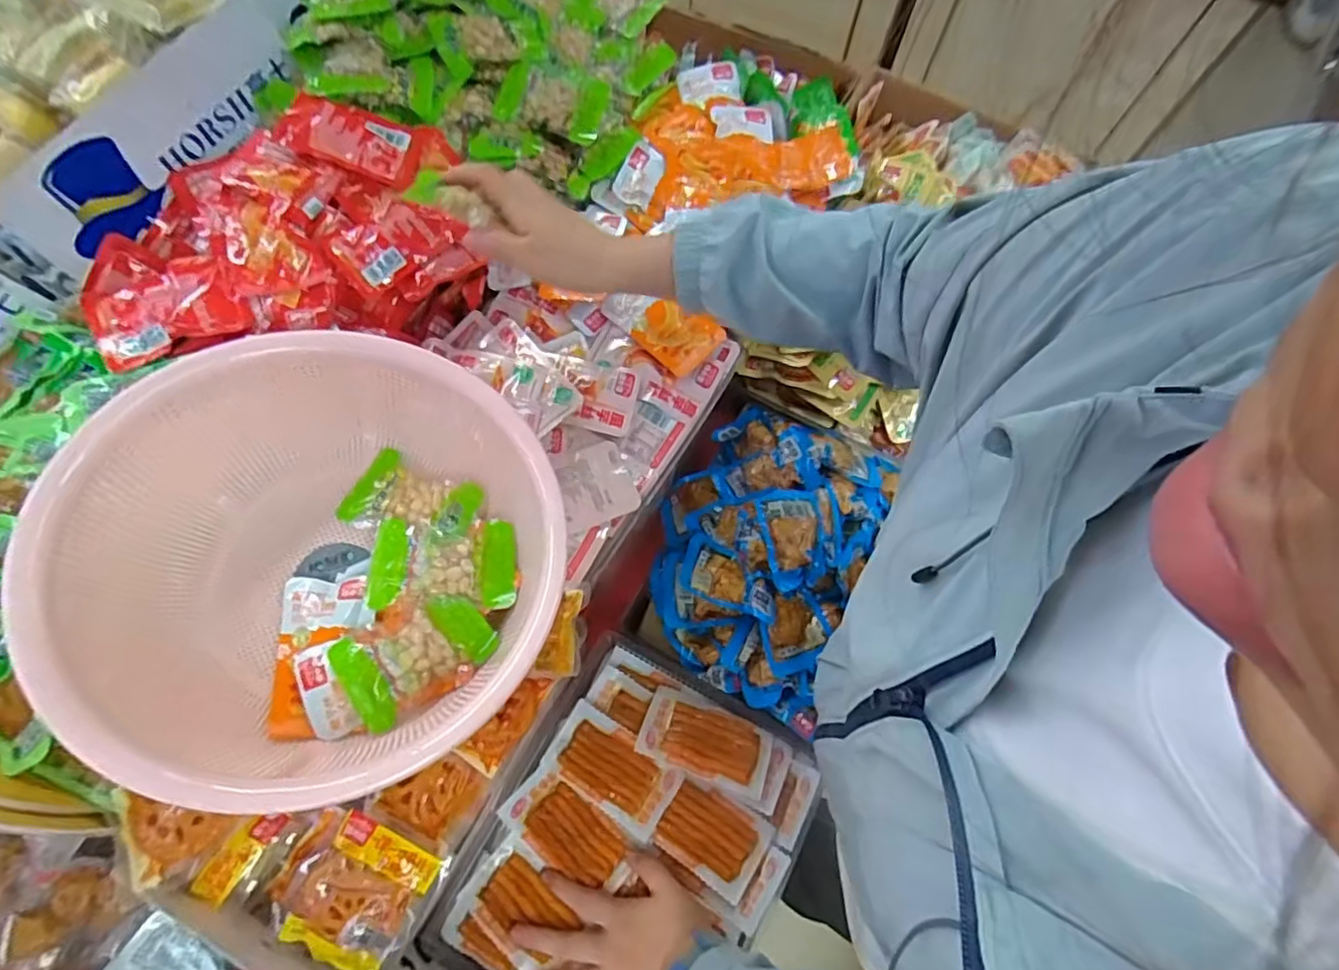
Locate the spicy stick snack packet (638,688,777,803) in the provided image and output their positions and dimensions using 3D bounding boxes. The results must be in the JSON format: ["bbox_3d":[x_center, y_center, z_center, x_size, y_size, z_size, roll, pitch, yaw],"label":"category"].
[{"bbox_3d":[0.035,0.234,0.591,0.118,0.014,0.068,18,49,8],"label":"spicy stick snack packet"}]

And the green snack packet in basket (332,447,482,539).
[{"bbox_3d":[-0.218,0.013,0.537,0.104,0.022,0.069,21,70,6],"label":"green snack packet in basket"}]

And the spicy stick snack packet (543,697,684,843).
[{"bbox_3d":[-0.052,0.259,0.585,0.117,0.009,0.066,31,72,10],"label":"spicy stick snack packet"}]

